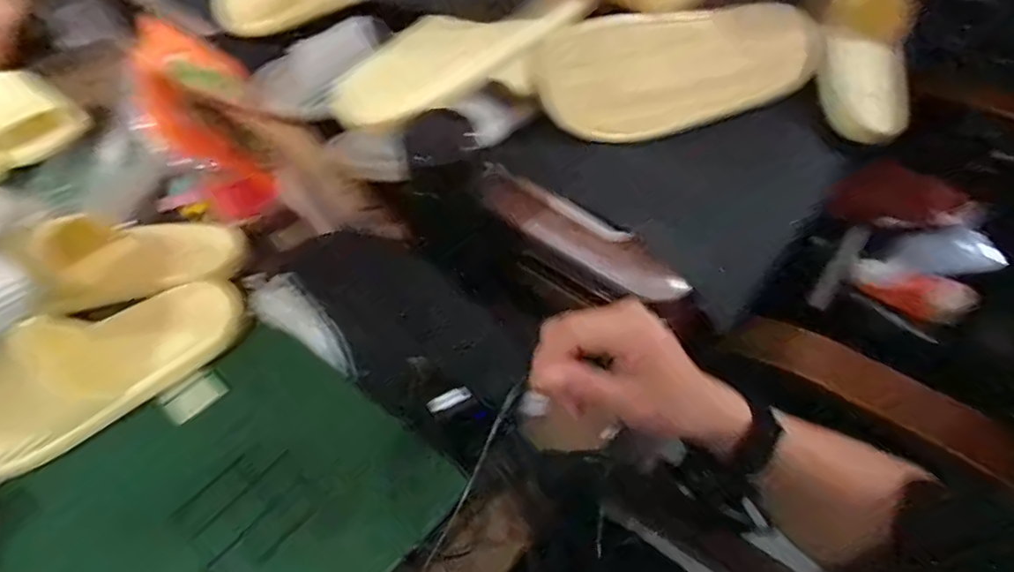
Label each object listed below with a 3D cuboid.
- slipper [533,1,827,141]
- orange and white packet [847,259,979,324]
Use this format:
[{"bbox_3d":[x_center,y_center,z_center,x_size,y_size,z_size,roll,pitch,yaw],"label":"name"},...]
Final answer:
[{"bbox_3d":[0.169,-0.208,0.529,0.293,0.108,0.065,-11,34,-1],"label":"slipper"},{"bbox_3d":[0.499,0.002,0.697,0.132,0.035,0.056,26,60,21],"label":"orange and white packet"}]

